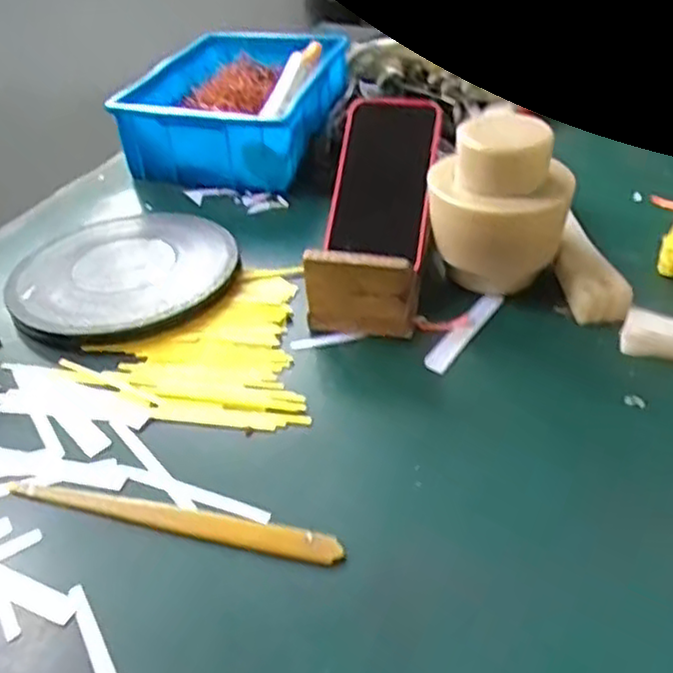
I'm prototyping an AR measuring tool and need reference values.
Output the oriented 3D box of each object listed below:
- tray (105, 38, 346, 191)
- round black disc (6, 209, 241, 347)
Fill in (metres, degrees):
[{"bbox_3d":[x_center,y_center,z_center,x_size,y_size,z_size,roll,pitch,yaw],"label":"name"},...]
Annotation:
[{"bbox_3d":[-0.118,-0.280,0.870,0.211,0.095,0.284,5,38,12],"label":"tray"},{"bbox_3d":[-0.197,-0.064,0.652,0.193,0.020,0.219,-21,40,-20],"label":"round black disc"}]

